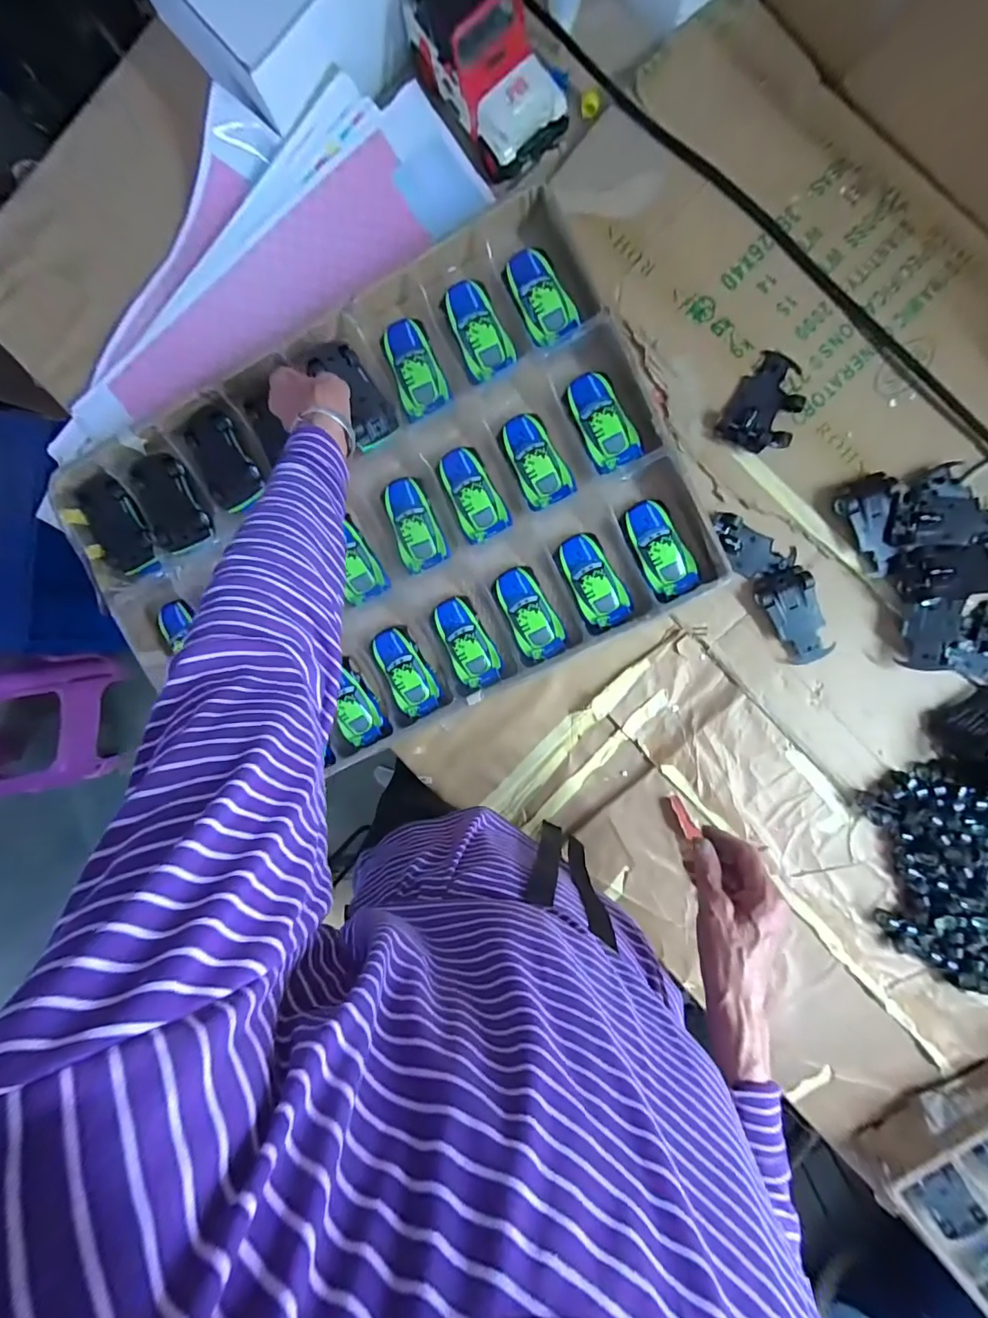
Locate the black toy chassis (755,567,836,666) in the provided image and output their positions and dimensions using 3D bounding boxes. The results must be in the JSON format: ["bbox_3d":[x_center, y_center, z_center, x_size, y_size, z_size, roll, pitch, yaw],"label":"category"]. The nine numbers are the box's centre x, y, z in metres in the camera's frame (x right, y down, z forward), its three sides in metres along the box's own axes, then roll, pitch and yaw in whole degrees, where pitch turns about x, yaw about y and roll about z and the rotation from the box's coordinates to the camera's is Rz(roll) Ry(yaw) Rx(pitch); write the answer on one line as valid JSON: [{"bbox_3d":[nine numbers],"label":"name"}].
[{"bbox_3d":[0.343,-0.048,0.560,0.054,0.021,0.111,-27,92,5],"label":"black toy chassis"}]

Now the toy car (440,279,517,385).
[{"bbox_3d":[-0.017,-0.362,0.548,0.055,0.023,0.103,-23,92,5],"label":"toy car"}]

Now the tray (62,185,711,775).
[{"bbox_3d":[-0.129,-0.154,0.576,0.644,0.044,0.451,-25,93,6],"label":"tray"}]

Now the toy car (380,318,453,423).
[{"bbox_3d":[-0.087,-0.323,0.554,0.055,0.024,0.104,-19,93,5],"label":"toy car"}]

